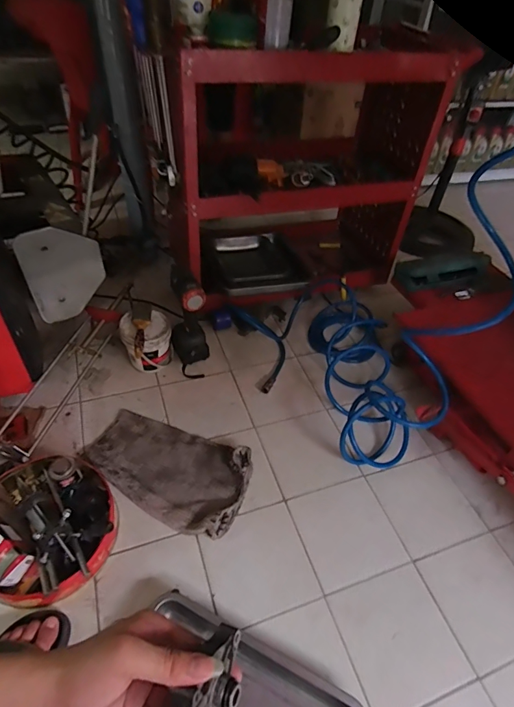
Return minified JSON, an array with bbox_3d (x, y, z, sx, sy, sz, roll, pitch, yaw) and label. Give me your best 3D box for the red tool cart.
[{"bbox_3d":[0.061,-0.504,1.200,0.757,0.621,0.486,-19,50,-22],"label":"red tool cart"}]

